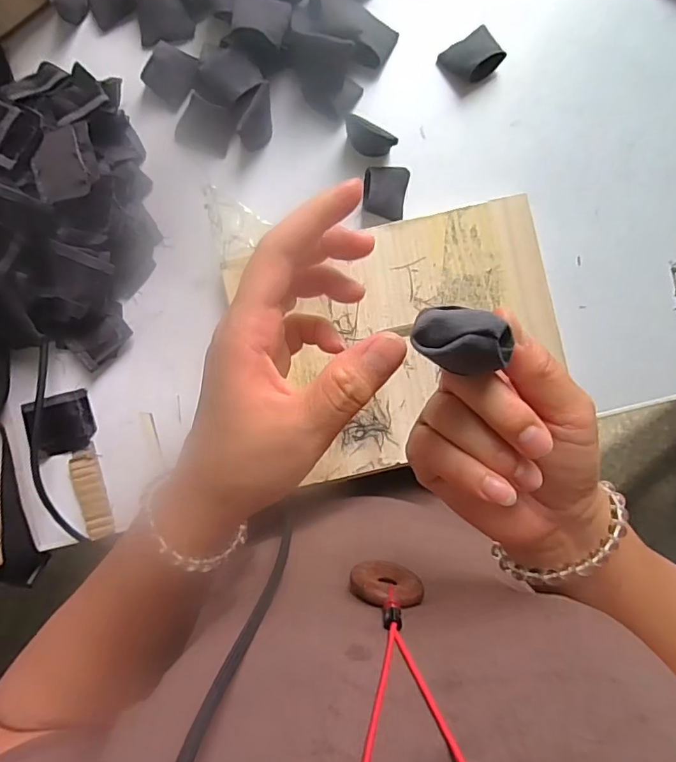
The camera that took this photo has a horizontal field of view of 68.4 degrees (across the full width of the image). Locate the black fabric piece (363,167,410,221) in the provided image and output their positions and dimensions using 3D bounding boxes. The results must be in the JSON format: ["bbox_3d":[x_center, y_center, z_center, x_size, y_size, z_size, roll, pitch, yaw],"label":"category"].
[{"bbox_3d":[0.038,-0.152,0.398,0.041,0.010,0.041,6,89,-34],"label":"black fabric piece"}]

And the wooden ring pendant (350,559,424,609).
[{"bbox_3d":[0.025,0.102,0.253,0.036,0.041,0.007,-1,89,0],"label":"wooden ring pendant"}]

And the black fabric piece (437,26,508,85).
[{"bbox_3d":[0.110,-0.263,0.406,0.044,0.016,0.035,-29,89,0],"label":"black fabric piece"}]

